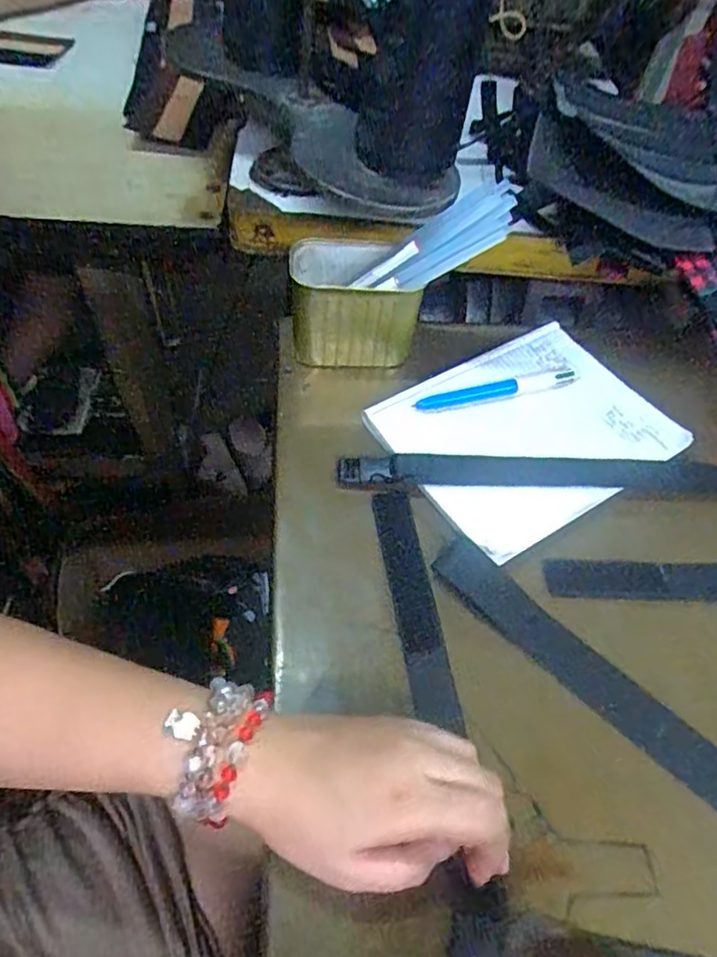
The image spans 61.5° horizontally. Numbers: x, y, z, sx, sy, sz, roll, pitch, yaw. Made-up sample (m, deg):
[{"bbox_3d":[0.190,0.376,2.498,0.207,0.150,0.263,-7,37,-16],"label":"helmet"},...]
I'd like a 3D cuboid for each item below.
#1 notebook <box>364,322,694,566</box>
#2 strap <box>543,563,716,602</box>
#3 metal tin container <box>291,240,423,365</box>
[{"bbox_3d":[0.127,-0.036,0.445,0.196,0.011,0.144,-27,67,-20],"label":"notebook"},{"bbox_3d":[0.249,0.069,0.398,0.253,0.005,0.027,2,54,-3],"label":"strap"},{"bbox_3d":[-0.005,-0.133,0.463,0.095,0.080,0.059,-3,55,-7],"label":"metal tin container"}]

